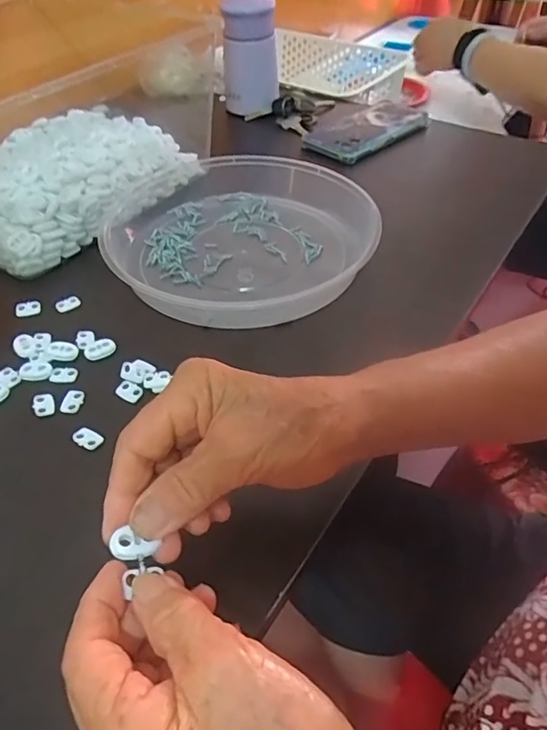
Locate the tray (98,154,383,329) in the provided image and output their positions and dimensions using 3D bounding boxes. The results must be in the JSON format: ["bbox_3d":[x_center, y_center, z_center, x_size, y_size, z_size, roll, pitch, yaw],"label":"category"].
[{"bbox_3d":[-0.031,-0.123,0.493,0.236,0.040,0.236,0,46,0],"label":"tray"}]

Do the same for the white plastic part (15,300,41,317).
[{"bbox_3d":[-0.200,-0.046,0.438,0.019,0.005,0.013,-8,46,-7],"label":"white plastic part"}]

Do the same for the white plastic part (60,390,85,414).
[{"bbox_3d":[-0.137,0.024,0.366,0.013,0.004,0.018,0,46,1],"label":"white plastic part"}]

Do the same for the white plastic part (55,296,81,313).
[{"bbox_3d":[-0.169,-0.050,0.443,0.020,0.004,0.013,-25,50,-22],"label":"white plastic part"}]

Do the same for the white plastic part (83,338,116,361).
[{"bbox_3d":[-0.129,-0.012,0.399,0.023,0.004,0.016,-23,50,-21],"label":"white plastic part"}]

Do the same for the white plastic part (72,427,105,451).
[{"bbox_3d":[-0.119,0.047,0.344,0.019,0.004,0.012,26,51,23],"label":"white plastic part"}]

